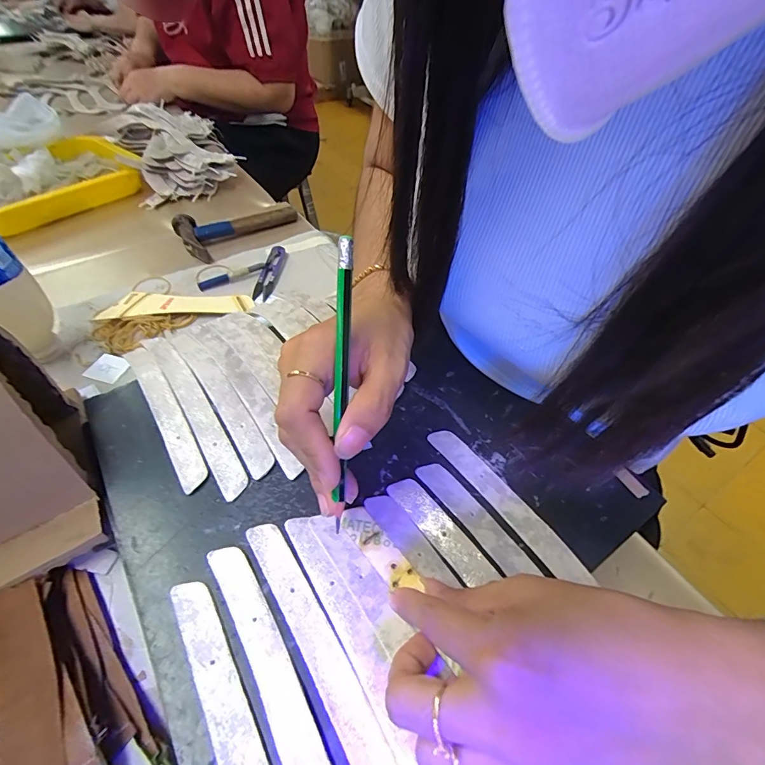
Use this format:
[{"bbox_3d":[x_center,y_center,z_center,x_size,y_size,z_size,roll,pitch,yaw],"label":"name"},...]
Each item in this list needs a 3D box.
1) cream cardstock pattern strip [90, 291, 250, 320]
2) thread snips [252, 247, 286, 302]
[{"bbox_3d":[-0.227,-0.088,0.456,0.154,0.008,0.048,-3,48,-3],"label":"cream cardstock pattern strip"},{"bbox_3d":[-0.137,-0.137,0.501,0.022,0.007,0.101,4,48,3],"label":"thread snips"}]

